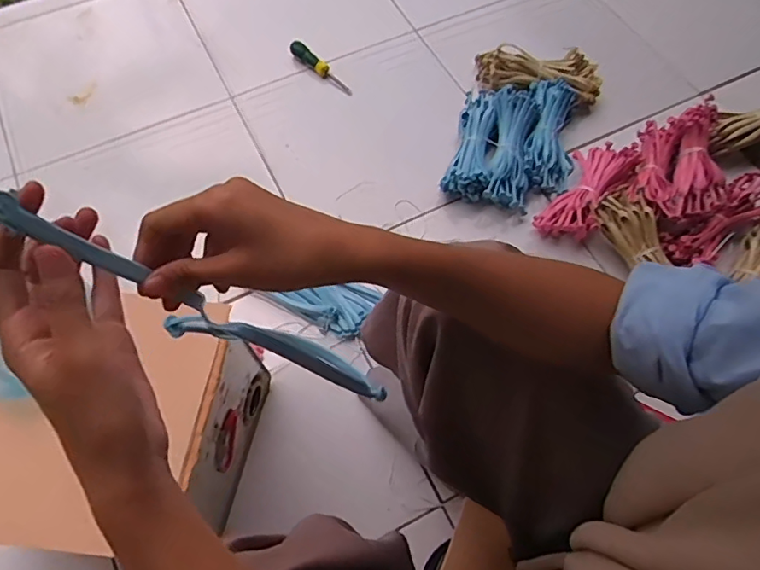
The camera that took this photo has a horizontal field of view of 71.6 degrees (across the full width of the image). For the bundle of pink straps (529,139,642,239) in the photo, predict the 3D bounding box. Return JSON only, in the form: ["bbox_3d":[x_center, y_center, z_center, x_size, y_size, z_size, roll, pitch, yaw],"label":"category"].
[{"bbox_3d":[0.337,-0.158,0.864,0.096,0.048,0.202,34,69,14],"label":"bundle of pink straps"}]

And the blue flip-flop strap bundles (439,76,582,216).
[{"bbox_3d":[0.231,-0.247,0.896,0.196,0.071,0.253,15,65,7],"label":"blue flip-flop strap bundles"}]

